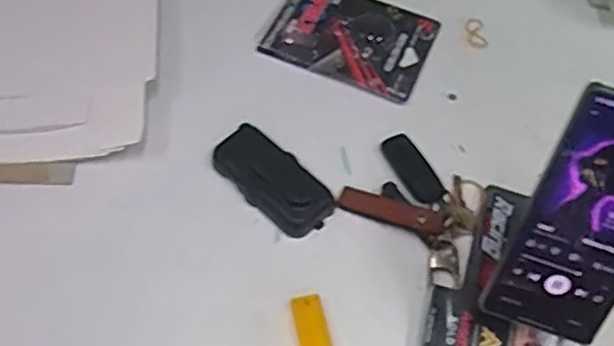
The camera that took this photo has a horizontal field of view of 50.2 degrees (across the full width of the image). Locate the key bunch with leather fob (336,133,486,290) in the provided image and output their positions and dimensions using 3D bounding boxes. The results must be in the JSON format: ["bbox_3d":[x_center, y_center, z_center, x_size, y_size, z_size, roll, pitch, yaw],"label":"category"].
[{"bbox_3d":[0.095,0.023,0.533,0.112,0.014,0.092,33,61,16],"label":"key bunch with leather fob"}]

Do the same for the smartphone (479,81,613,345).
[{"bbox_3d":[0.170,0.031,0.395,0.077,0.163,0.005,19,27,2],"label":"smartphone"}]

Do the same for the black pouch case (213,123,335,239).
[{"bbox_3d":[-0.028,0.005,0.533,0.103,0.019,0.048,39,63,19],"label":"black pouch case"}]

